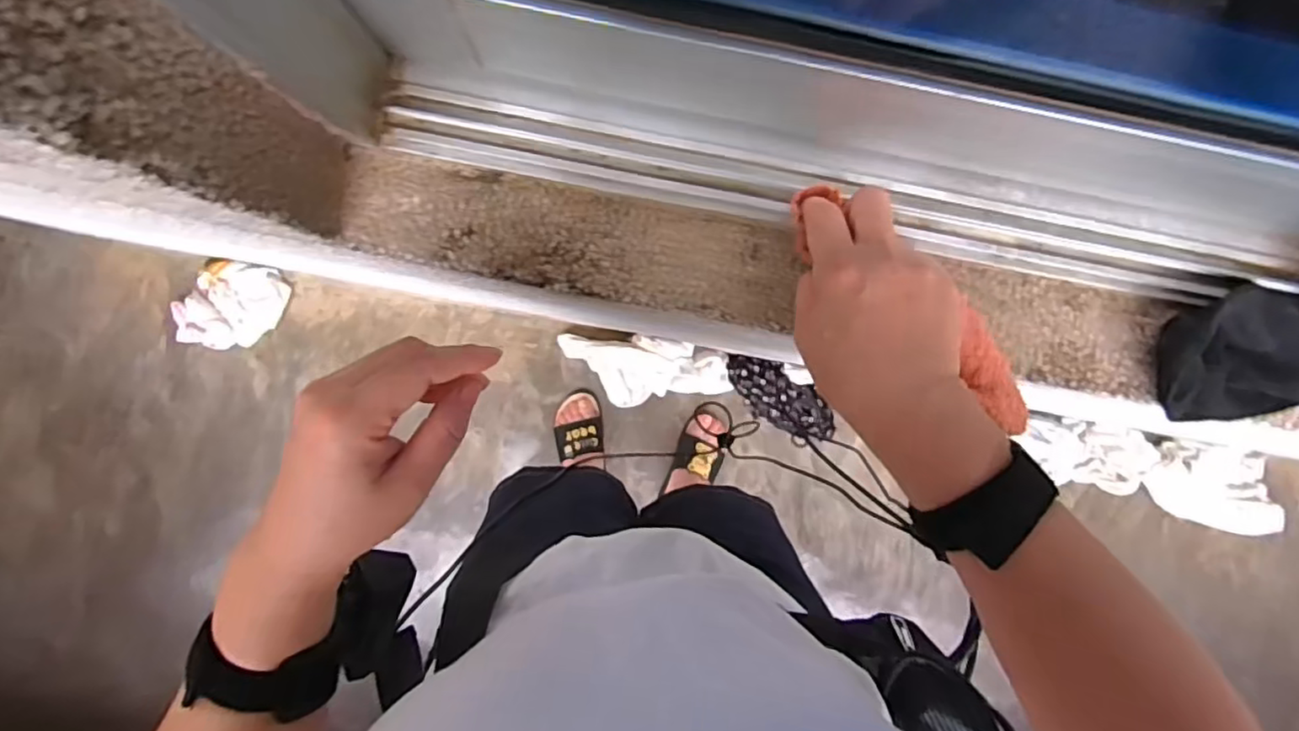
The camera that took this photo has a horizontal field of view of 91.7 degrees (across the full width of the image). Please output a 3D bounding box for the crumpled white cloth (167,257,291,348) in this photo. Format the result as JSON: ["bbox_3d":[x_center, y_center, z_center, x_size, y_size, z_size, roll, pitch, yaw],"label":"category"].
[{"bbox_3d":[-0.812,-0.117,1.222,0.192,0.032,0.167,9,94,-4],"label":"crumpled white cloth"}]

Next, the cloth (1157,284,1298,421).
[{"bbox_3d":[0.416,0.015,0.386,0.230,0.031,0.087,18,94,-4],"label":"cloth"}]

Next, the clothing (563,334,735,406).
[{"bbox_3d":[-0.007,0.010,1.263,0.323,0.044,0.137,-1,95,-3],"label":"clothing"}]

